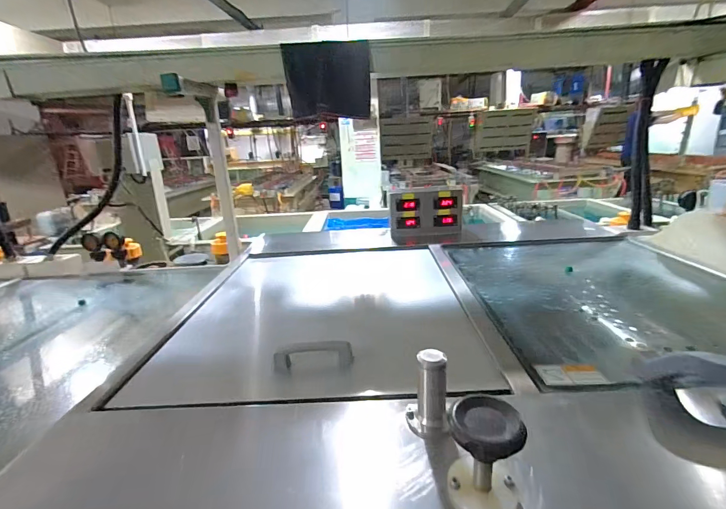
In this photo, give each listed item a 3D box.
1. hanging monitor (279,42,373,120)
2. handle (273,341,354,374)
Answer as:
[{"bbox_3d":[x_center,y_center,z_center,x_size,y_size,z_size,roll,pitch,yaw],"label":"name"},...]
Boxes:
[{"bbox_3d":[-0.114,-0.570,1.175,0.285,0.218,0.045,-4,18,-2],"label":"hanging monitor"},{"bbox_3d":[-0.091,0.188,0.652,0.143,0.052,0.022,-2,18,3],"label":"handle"}]

